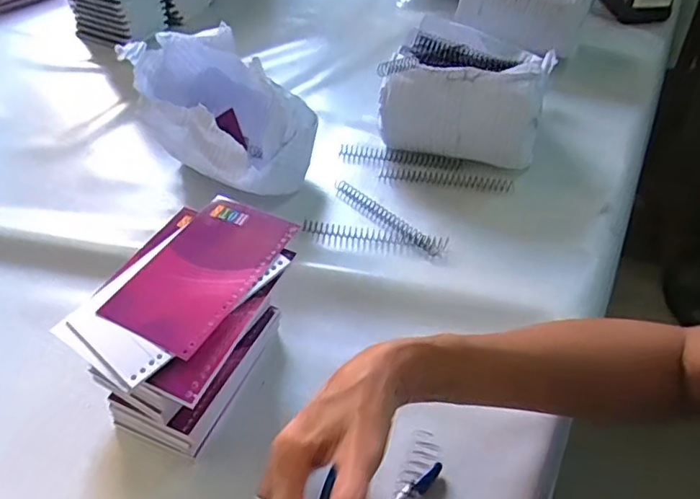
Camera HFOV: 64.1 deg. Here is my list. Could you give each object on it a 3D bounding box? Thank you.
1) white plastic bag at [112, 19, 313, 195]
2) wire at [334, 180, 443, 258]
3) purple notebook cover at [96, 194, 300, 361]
[{"bbox_3d":[-0.136,-0.148,0.618,0.210,0.143,0.135,32,57,30],"label":"white plastic bag"},{"bbox_3d":[0.035,-0.034,0.596,0.018,0.013,0.155,-33,52,-24],"label":"wire"},{"bbox_3d":[-0.101,0.012,0.389,0.077,0.004,0.127,20,51,22],"label":"purple notebook cover"}]

